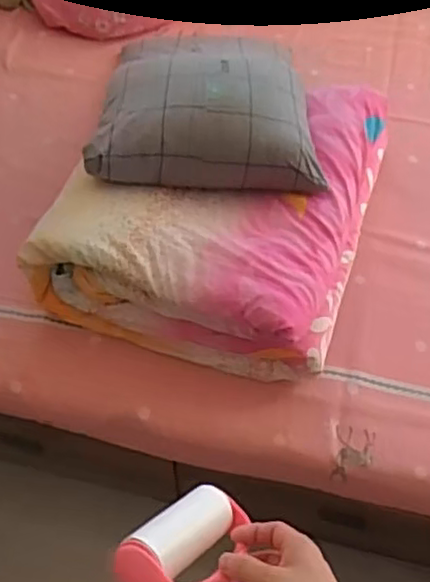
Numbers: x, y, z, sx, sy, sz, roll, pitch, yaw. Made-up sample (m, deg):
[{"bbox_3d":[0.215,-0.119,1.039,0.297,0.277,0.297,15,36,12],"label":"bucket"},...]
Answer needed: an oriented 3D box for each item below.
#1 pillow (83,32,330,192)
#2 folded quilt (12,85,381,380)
[{"bbox_3d":[-0.015,-0.293,1.052,0.348,0.095,0.275,0,56,0],"label":"pillow"},{"bbox_3d":[0.017,-0.164,1.118,0.467,0.178,0.548,16,58,11],"label":"folded quilt"}]

